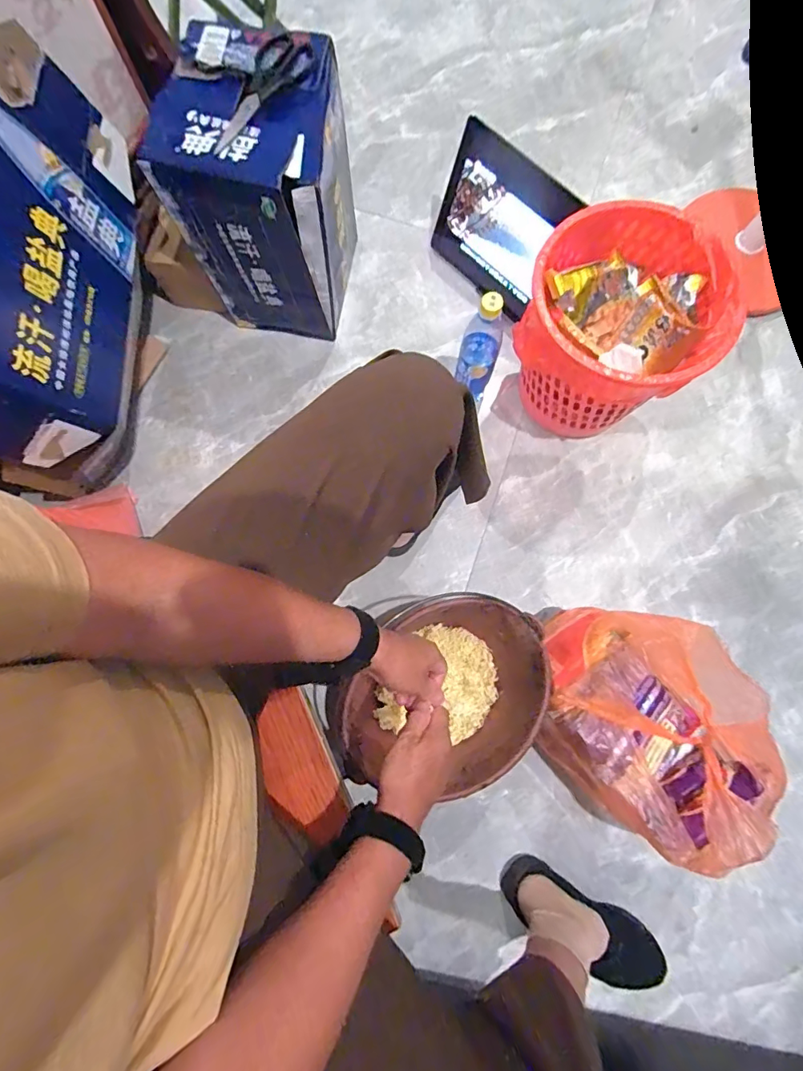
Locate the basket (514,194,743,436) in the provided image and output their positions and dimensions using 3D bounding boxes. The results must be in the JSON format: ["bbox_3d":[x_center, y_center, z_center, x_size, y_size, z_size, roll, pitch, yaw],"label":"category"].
[{"bbox_3d":[0.309,-0.298,0.746,0.261,0.273,0.260,0,78,0],"label":"basket"}]

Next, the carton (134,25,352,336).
[{"bbox_3d":[-0.206,-0.534,0.768,0.228,0.340,0.252,10,79,2],"label":"carton"}]

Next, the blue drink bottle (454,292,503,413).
[{"bbox_3d":[0.132,-0.302,0.761,0.057,0.236,0.074,1,78,1],"label":"blue drink bottle"}]

